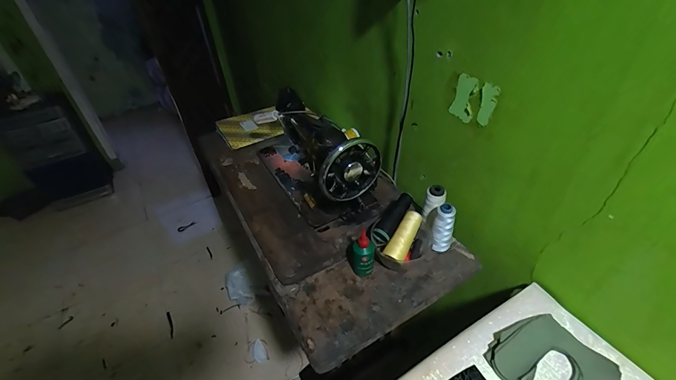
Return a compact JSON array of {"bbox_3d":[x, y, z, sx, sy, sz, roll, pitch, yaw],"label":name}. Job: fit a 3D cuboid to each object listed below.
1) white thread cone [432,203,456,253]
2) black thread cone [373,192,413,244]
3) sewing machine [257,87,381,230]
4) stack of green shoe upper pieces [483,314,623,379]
[{"bbox_3d":[0.215,0.080,0.670,0.039,0.109,0.033,14,45,18],"label":"white thread cone"},{"bbox_3d":[0.118,0.054,0.684,0.036,0.034,0.119,27,66,29],"label":"black thread cone"},{"bbox_3d":[-0.076,-0.105,0.806,0.164,0.206,0.401,-26,47,-23],"label":"sewing machine"},{"bbox_3d":[0.329,0.273,0.501,0.136,0.024,0.165,-31,49,-27],"label":"stack of green shoe upper pieces"}]

